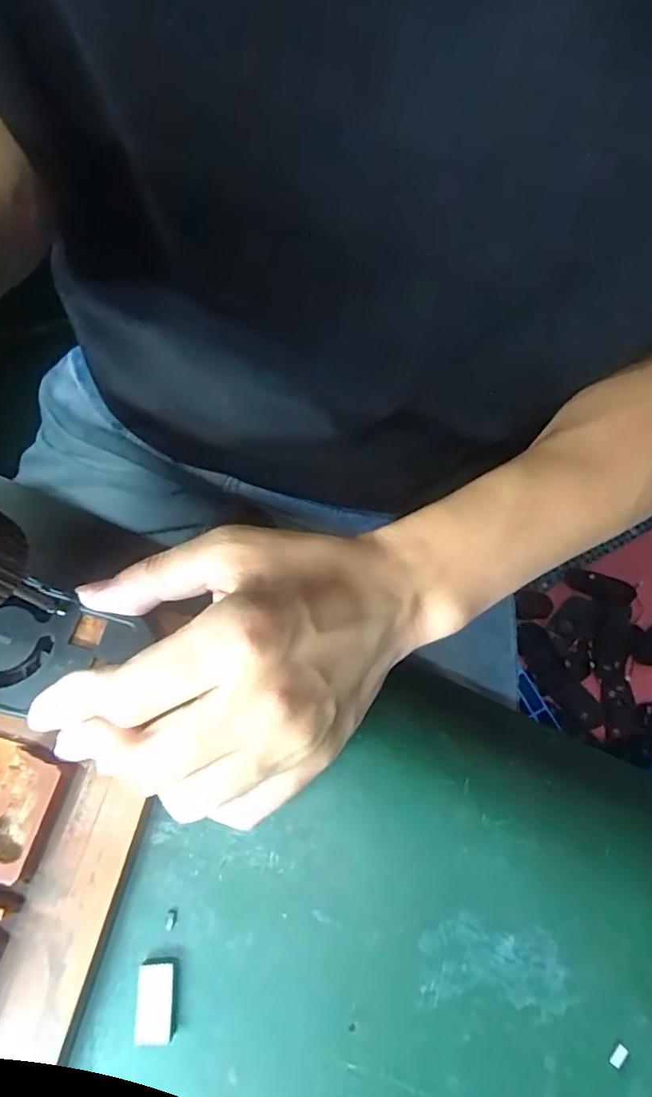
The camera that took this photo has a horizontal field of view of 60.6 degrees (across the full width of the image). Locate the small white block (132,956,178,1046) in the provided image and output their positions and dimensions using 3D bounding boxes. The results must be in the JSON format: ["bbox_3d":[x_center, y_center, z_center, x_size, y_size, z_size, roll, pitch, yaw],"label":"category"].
[{"bbox_3d":[-0.058,0.154,0.190,0.014,0.005,0.023,-1,69,-2],"label":"small white block"}]

